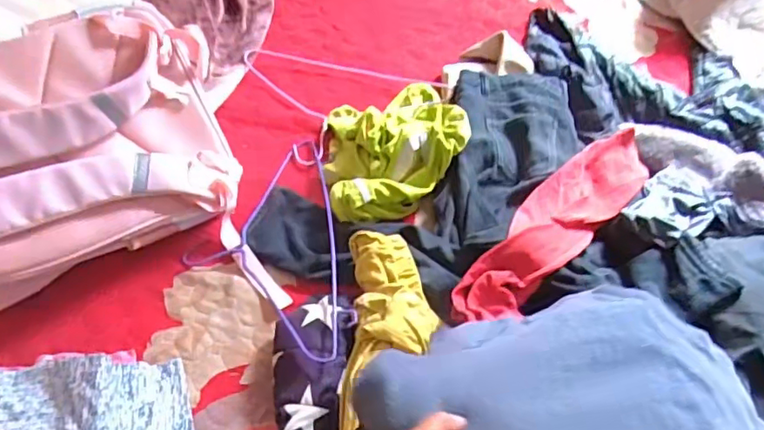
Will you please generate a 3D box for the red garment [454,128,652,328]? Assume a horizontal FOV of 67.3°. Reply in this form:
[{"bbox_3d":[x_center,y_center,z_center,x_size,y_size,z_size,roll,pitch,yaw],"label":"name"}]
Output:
[{"bbox_3d":[0.259,0.000,0.823,0.116,0.053,0.452,41,63,20],"label":"red garment"}]

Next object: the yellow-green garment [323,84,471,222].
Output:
[{"bbox_3d":[0.015,-0.120,0.941,0.225,0.109,0.281,-8,58,-9],"label":"yellow-green garment"}]

